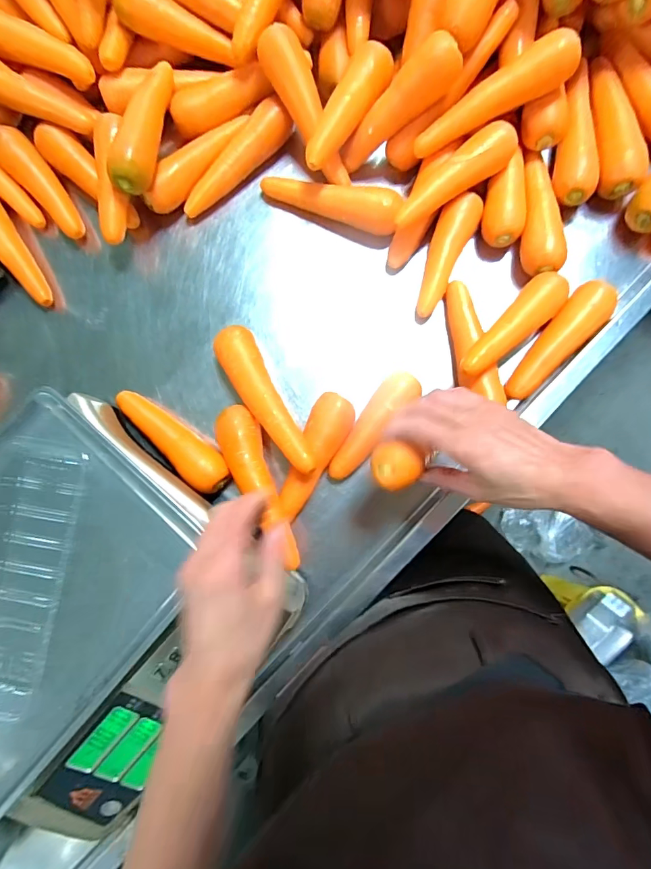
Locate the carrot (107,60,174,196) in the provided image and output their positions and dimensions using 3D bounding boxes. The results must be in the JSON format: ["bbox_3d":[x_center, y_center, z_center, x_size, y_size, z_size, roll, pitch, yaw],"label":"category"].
[{"bbox_3d":[-0.206,-0.357,0.489,0.048,0.042,0.176,6,74,4],"label":"carrot"}]

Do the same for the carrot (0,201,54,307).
[{"bbox_3d":[-0.386,-0.231,0.521,0.041,0.038,0.179,-37,84,0],"label":"carrot"}]

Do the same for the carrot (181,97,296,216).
[{"bbox_3d":[-0.113,-0.335,0.523,0.164,0.031,0.042,-43,84,-1],"label":"carrot"}]

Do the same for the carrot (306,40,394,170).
[{"bbox_3d":[0.022,-0.366,0.484,0.053,0.037,0.166,29,87,5],"label":"carrot"}]

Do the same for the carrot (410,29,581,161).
[{"bbox_3d":[0.177,-0.358,0.458,0.170,0.034,0.038,-25,84,16],"label":"carrot"}]

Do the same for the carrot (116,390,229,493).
[{"bbox_3d":[-0.167,0.006,0.494,0.144,0.053,0.044,43,89,5],"label":"carrot"}]

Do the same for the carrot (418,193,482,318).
[{"bbox_3d":[0.133,-0.204,0.492,0.041,0.035,0.141,26,87,5],"label":"carrot"}]

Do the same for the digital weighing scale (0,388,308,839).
[{"bbox_3d":[-0.248,0.188,0.434,0.321,0.131,0.340,40,88,5],"label":"digital weighing scale"}]

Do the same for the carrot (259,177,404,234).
[{"bbox_3d":[0.004,-0.281,0.510,0.171,0.040,0.039,20,87,4],"label":"carrot"}]

